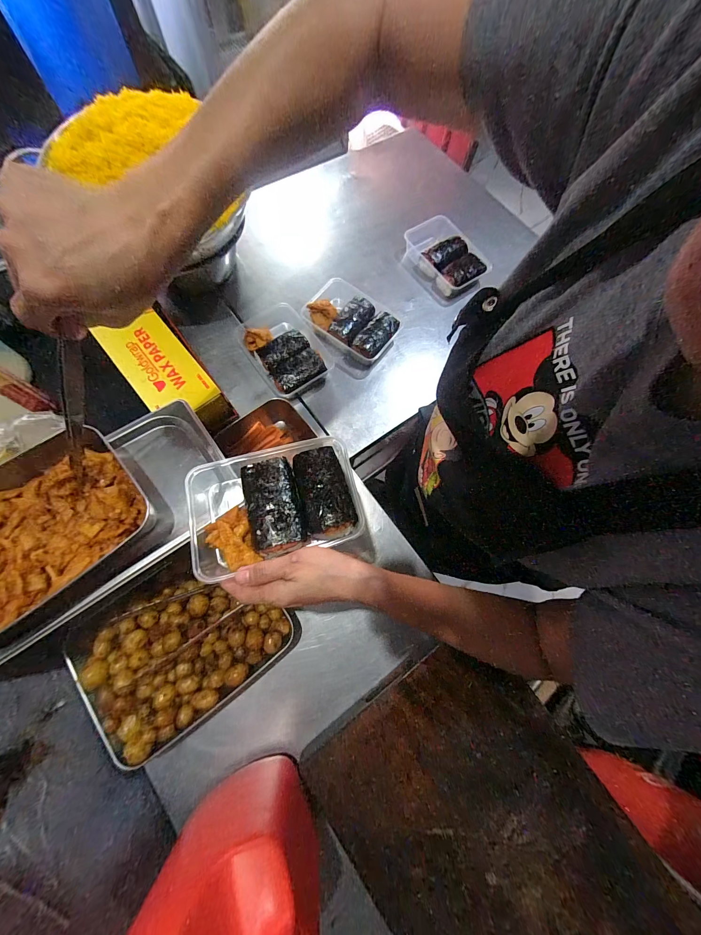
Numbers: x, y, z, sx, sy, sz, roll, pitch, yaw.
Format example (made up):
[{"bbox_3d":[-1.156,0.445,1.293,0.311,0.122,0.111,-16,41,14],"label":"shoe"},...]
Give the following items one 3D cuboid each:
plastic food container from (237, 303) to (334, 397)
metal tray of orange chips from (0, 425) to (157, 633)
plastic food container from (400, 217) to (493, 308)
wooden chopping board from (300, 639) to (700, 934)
[{"bbox_3d":[-0.124,-0.217,0.583,0.129,0.040,0.189,-36,78,-11],"label":"plastic food container"},{"bbox_3d":[-0.344,0.070,0.332,0.230,0.042,0.168,-33,78,-12],"label":"metal tray of orange chips"},{"bbox_3d":[0.199,-0.439,0.663,0.131,0.035,0.172,-31,77,-10],"label":"plastic food container"},{"bbox_3d":[0.211,0.514,0.382,0.313,0.042,0.546,-35,78,-11],"label":"wooden chopping board"}]

